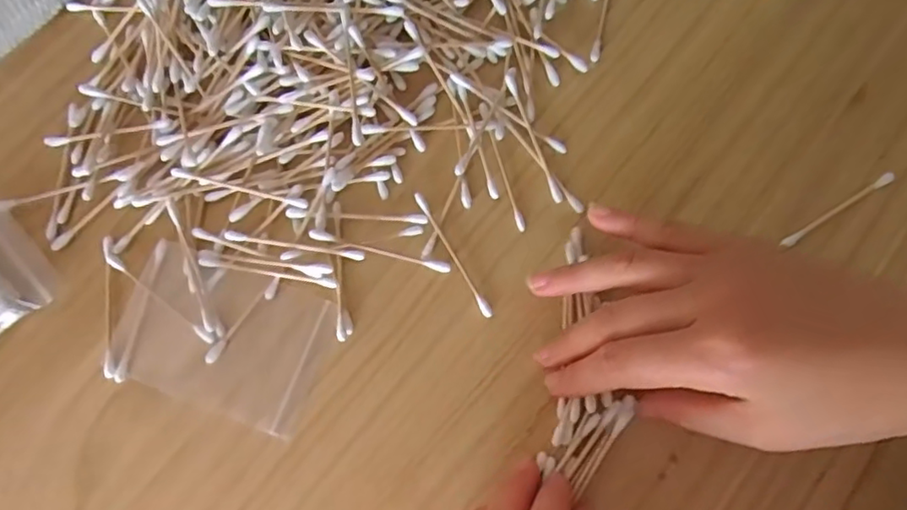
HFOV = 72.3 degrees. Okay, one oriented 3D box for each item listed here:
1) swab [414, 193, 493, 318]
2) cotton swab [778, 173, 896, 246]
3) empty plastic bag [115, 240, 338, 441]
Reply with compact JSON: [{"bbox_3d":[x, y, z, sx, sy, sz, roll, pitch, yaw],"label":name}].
[{"bbox_3d":[0.000,-0.001,0.311,0.005,0.006,0.072,-29,77,-7],"label":"swab"},{"bbox_3d":[0.198,-0.023,0.320,0.072,0.005,0.005,-30,77,-7],"label":"cotton swab"},{"bbox_3d":[-0.112,0.040,0.303,0.099,0.005,0.067,19,76,5],"label":"empty plastic bag"}]

